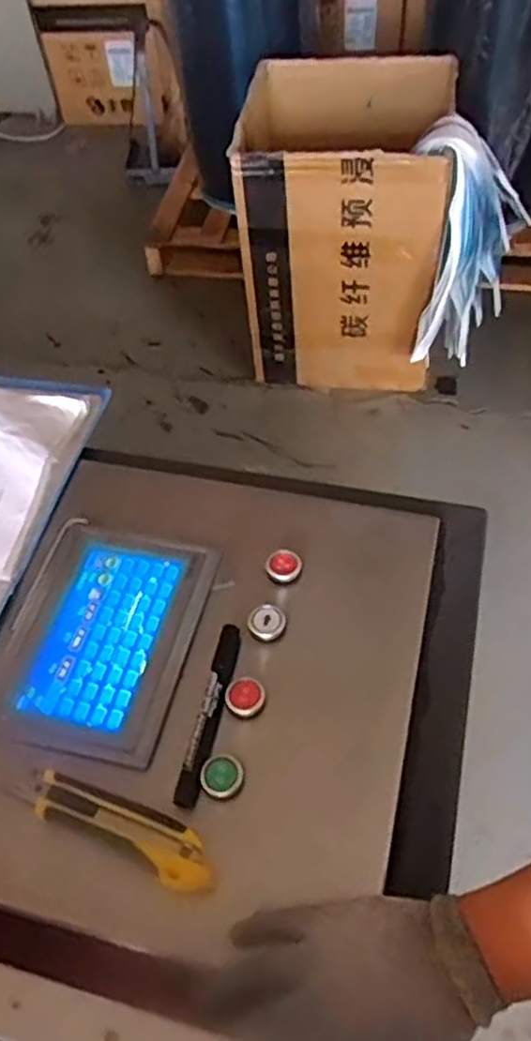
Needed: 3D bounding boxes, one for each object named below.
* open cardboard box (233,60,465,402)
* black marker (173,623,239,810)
[{"bbox_3d":[0.178,-0.656,1.686,0.422,0.575,0.406,3,53,7],"label":"open cardboard box"},{"bbox_3d":[-0.040,0.139,0.535,0.018,0.016,0.137,9,54,11],"label":"black marker"}]

